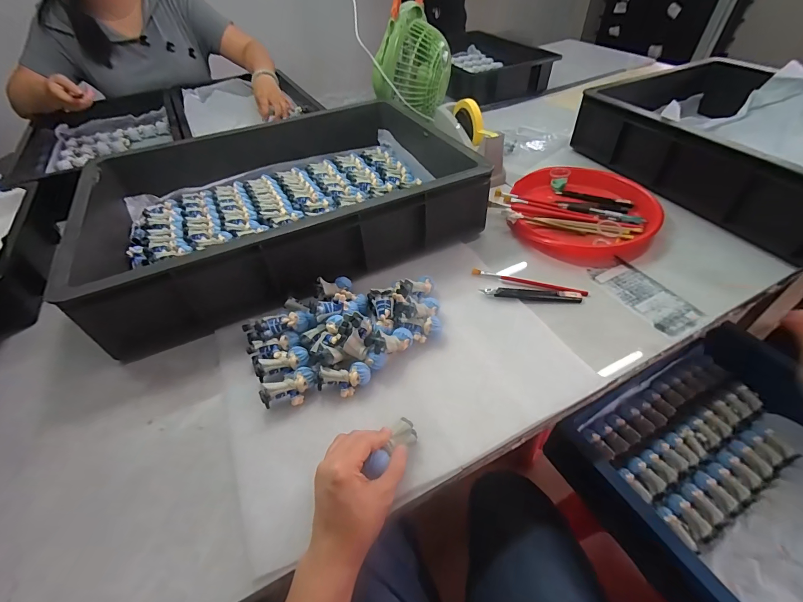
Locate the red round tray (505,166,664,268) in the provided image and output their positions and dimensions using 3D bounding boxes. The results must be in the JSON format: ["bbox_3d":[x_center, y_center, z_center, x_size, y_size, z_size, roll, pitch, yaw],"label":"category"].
[{"bbox_3d":[0.312,-0.160,0.651,0.252,0.043,0.252,-2,46,3],"label":"red round tray"}]

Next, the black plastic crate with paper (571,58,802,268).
[{"bbox_3d":[0.684,-0.290,0.643,0.402,0.105,0.577,-21,51,-12],"label":"black plastic crate with paper"}]

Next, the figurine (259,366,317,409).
[{"bbox_3d":[-0.128,0.102,0.415,0.061,0.030,0.031,-27,50,-20],"label":"figurine"}]

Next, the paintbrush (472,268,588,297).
[{"bbox_3d":[0.191,-0.028,0.546,0.167,0.007,0.013,12,49,16],"label":"paintbrush"}]

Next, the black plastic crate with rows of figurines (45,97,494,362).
[{"bbox_3d":[-0.226,-0.206,0.629,0.584,0.116,0.444,-22,49,-16],"label":"black plastic crate with rows of figurines"}]

